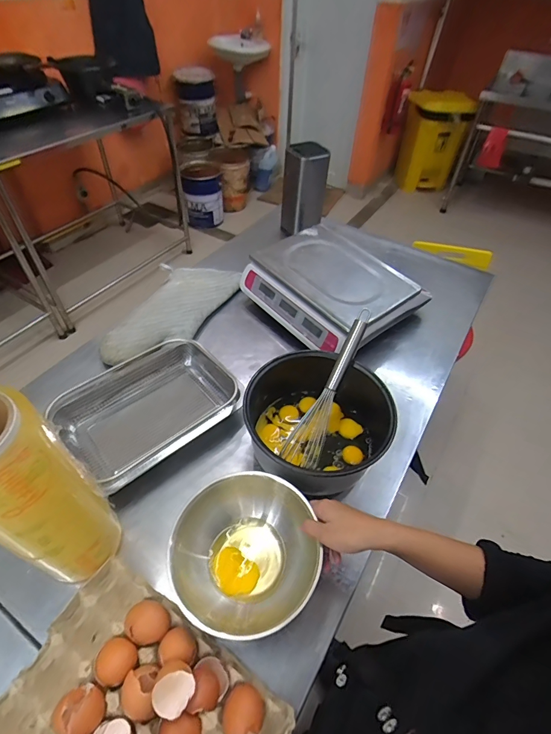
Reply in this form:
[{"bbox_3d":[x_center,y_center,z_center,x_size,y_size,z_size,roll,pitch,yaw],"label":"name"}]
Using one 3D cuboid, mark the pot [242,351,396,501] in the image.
[{"bbox_3d":[0.071,0.089,0.646,0.226,0.118,0.218,1,49,-2],"label":"pot"}]

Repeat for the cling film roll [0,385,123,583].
[{"bbox_3d":[-0.271,0.152,0.441,0.091,0.290,0.099,0,49,0],"label":"cling film roll"}]

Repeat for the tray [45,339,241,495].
[{"bbox_3d":[-0.231,0.082,0.717,0.296,0.088,0.227,-34,58,-26],"label":"tray"}]

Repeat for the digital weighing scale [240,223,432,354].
[{"bbox_3d":[0.142,-0.201,0.910,0.324,0.088,0.335,-30,56,-25],"label":"digital weighing scale"}]

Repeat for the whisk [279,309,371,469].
[{"bbox_3d":[0.102,0.036,0.670,0.061,0.056,0.284,26,88,20],"label":"whisk"}]

